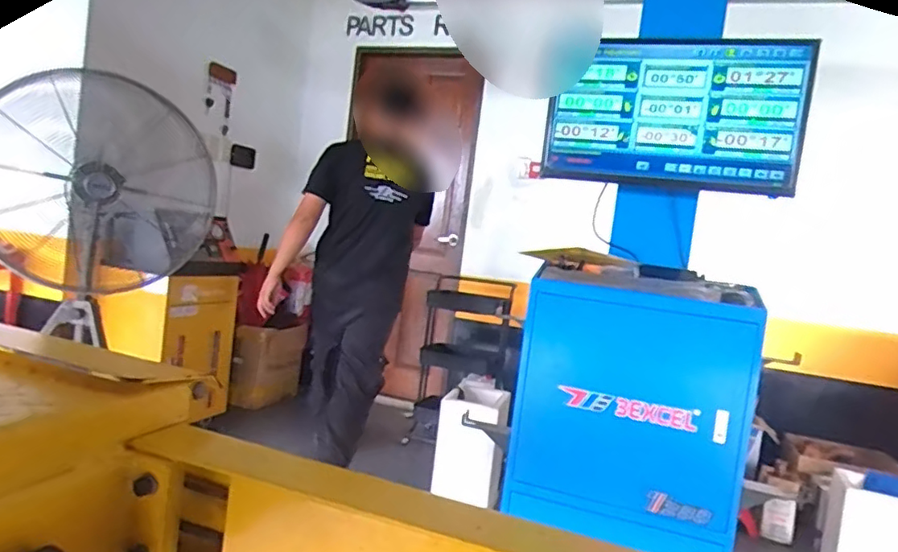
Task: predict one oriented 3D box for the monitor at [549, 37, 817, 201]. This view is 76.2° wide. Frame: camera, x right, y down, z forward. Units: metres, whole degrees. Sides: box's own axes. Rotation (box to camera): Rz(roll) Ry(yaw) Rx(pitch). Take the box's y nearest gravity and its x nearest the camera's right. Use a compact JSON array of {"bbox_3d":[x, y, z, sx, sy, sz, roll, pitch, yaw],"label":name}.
[{"bbox_3d":[0.670,-0.487,1.732,0.714,0.405,0.088,8,3,19],"label":"monitor"}]

